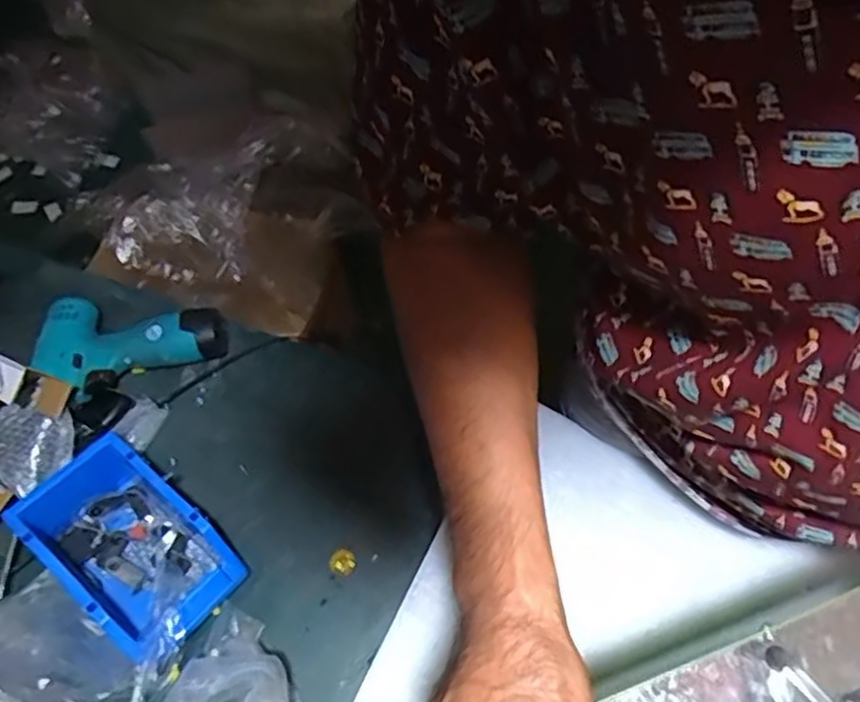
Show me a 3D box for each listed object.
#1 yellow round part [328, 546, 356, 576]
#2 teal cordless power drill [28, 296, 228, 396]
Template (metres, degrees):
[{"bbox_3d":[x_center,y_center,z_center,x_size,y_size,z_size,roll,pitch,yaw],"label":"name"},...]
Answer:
[{"bbox_3d":[-0.082,0.199,0.655,0.025,0.010,0.024,-2,64,3],"label":"yellow round part"},{"bbox_3d":[-0.319,0.001,0.747,0.189,0.061,0.110,2,64,5],"label":"teal cordless power drill"}]

